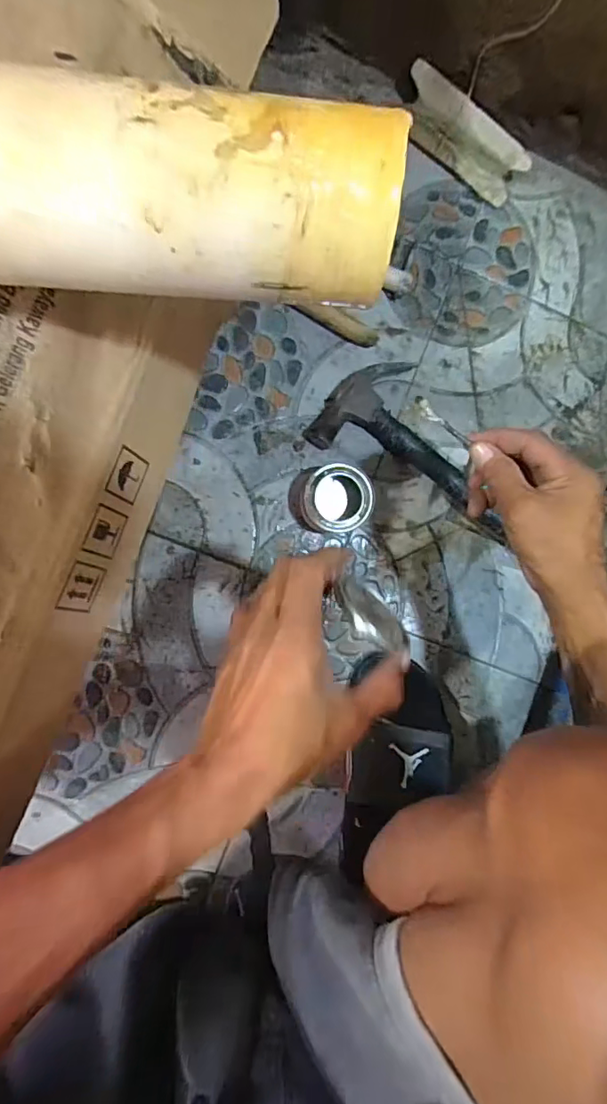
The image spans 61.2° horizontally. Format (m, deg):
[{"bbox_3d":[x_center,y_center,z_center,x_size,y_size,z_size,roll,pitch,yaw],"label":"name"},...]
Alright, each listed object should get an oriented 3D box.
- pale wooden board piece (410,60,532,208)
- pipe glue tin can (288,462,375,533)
[{"bbox_3d":[0.166,-0.438,0.547,0.148,0.050,0.043,35,87,-5],"label":"pale wooden board piece"},{"bbox_3d":[0.028,-0.055,0.538,0.082,0.045,0.068,12,89,-6],"label":"pipe glue tin can"}]

